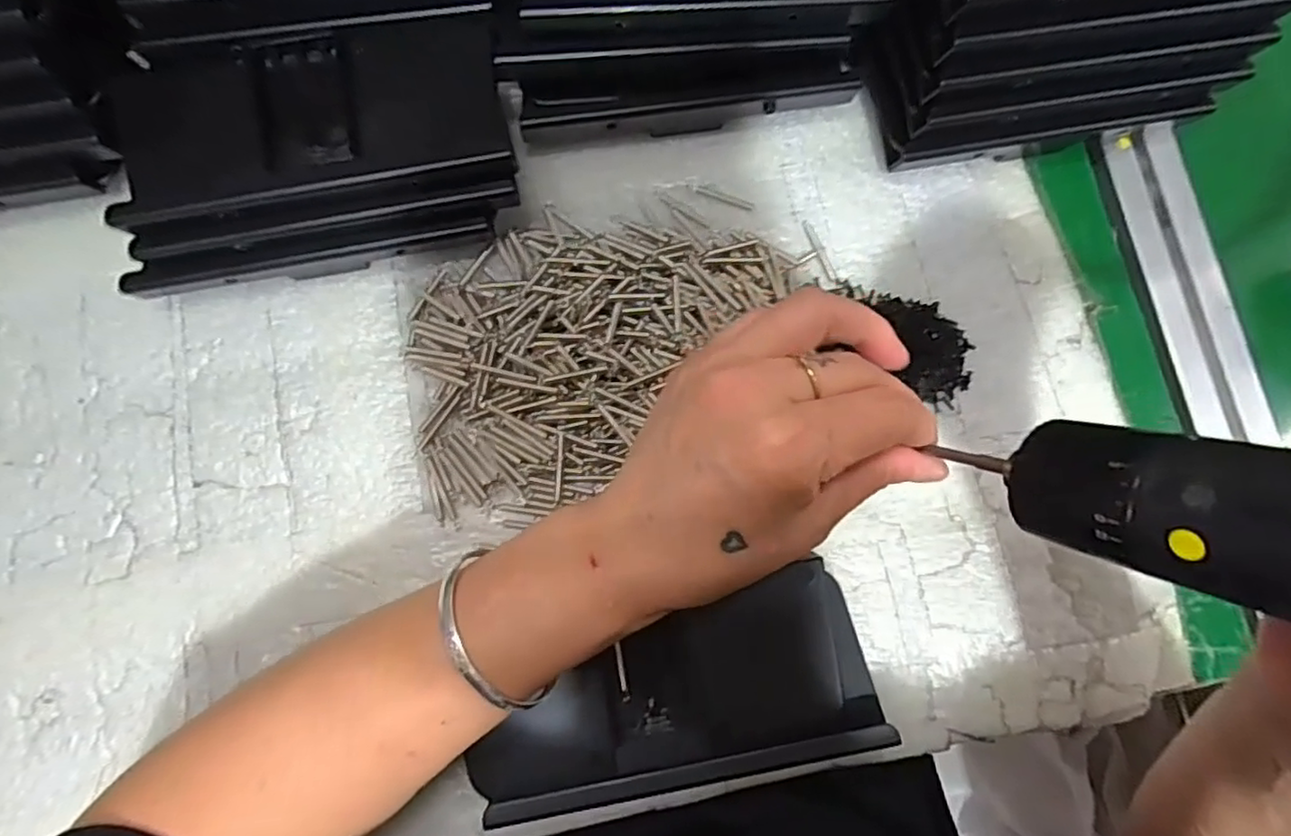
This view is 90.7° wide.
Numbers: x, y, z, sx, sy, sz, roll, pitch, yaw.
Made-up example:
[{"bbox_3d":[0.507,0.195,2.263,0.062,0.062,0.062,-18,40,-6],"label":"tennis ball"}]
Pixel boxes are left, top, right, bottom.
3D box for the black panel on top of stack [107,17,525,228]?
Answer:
[{"bbox_3d":[-0.148,-0.132,0.284,0.168,0.018,0.077,-9,80,-2],"label":"black panel on top of stack"}]

